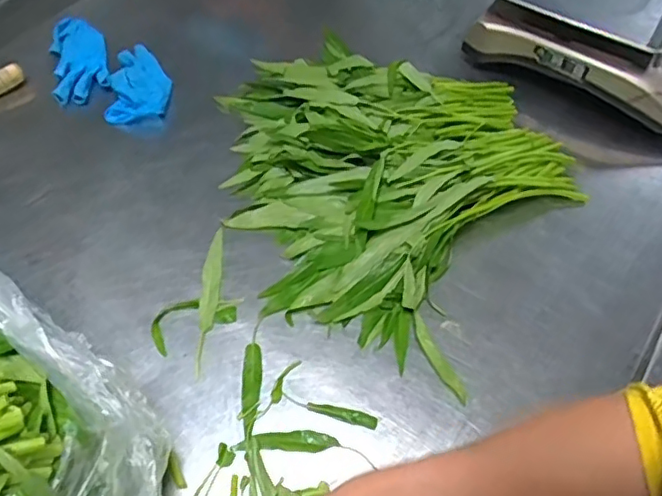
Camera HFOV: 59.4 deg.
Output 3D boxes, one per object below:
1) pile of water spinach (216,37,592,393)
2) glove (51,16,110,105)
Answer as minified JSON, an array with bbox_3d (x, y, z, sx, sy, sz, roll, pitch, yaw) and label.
[{"bbox_3d":[0.045,-0.093,0.715,0.432,0.087,0.400,24,57,14],"label":"pile of water spinach"},{"bbox_3d":[-0.365,-0.273,0.846,0.078,0.042,0.163,-13,56,-12],"label":"glove"}]

